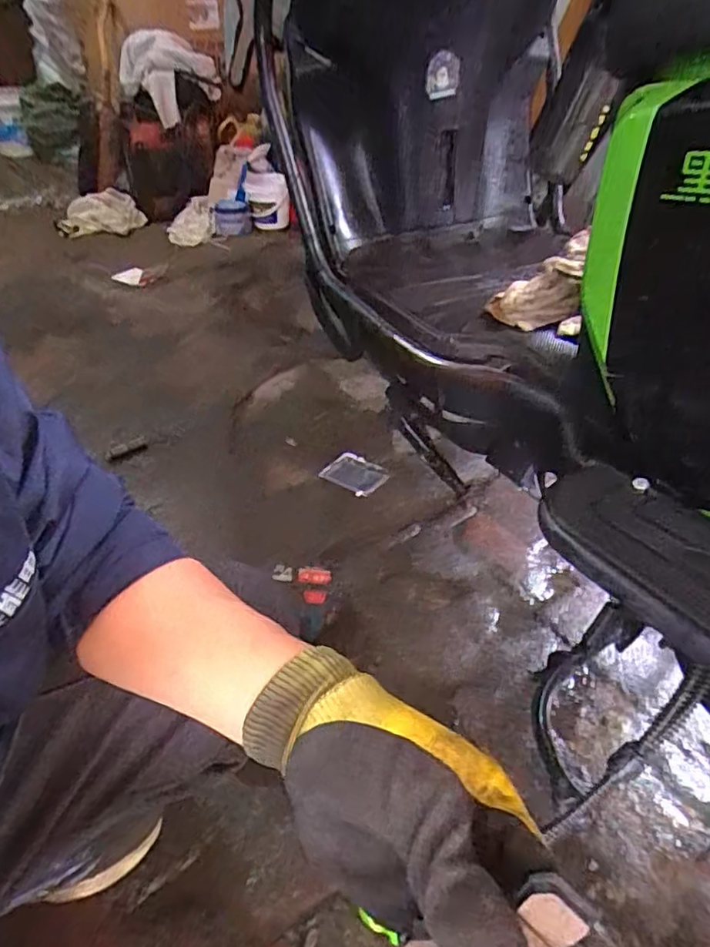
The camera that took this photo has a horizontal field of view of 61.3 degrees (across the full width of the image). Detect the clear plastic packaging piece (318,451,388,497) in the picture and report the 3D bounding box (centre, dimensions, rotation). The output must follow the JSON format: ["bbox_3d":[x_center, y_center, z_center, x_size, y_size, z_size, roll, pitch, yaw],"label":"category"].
[{"bbox_3d":[-0.003,0.000,1.098,0.111,0.011,0.086,27,43,32],"label":"clear plastic packaging piece"}]

